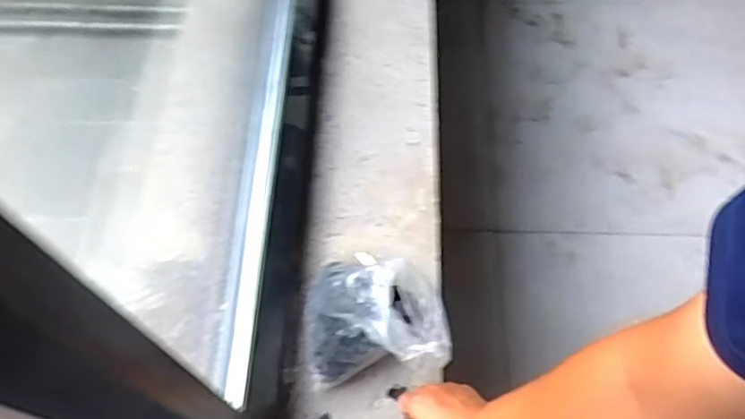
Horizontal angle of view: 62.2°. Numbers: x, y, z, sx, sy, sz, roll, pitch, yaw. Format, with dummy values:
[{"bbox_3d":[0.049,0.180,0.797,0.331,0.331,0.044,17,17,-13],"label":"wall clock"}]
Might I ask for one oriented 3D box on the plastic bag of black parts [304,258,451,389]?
[{"bbox_3d":[0.004,0.123,0.764,0.169,0.156,0.164,0,62,1],"label":"plastic bag of black parts"}]

